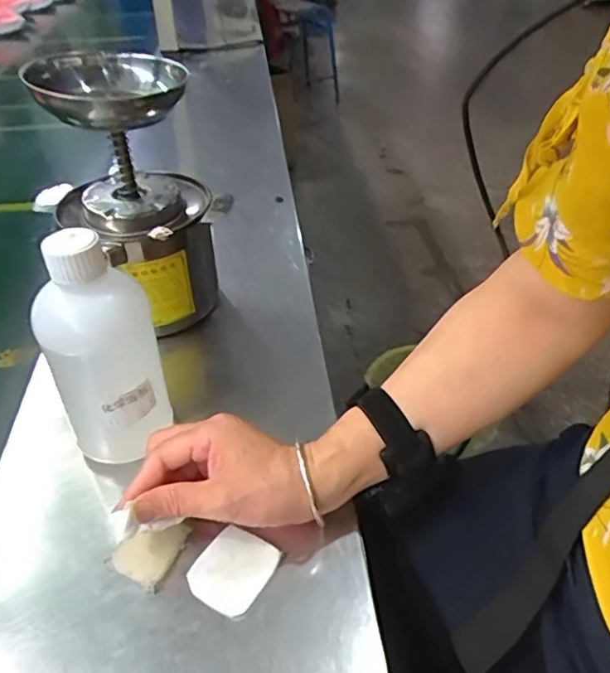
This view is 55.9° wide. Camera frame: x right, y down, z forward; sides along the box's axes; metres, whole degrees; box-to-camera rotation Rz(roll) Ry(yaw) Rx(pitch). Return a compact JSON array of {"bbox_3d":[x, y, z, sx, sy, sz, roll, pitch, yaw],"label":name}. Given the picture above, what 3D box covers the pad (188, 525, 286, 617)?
[{"bbox_3d":[-0.046,0.148,0.369,0.046,0.010,0.050,22,44,25],"label":"pad"}]

